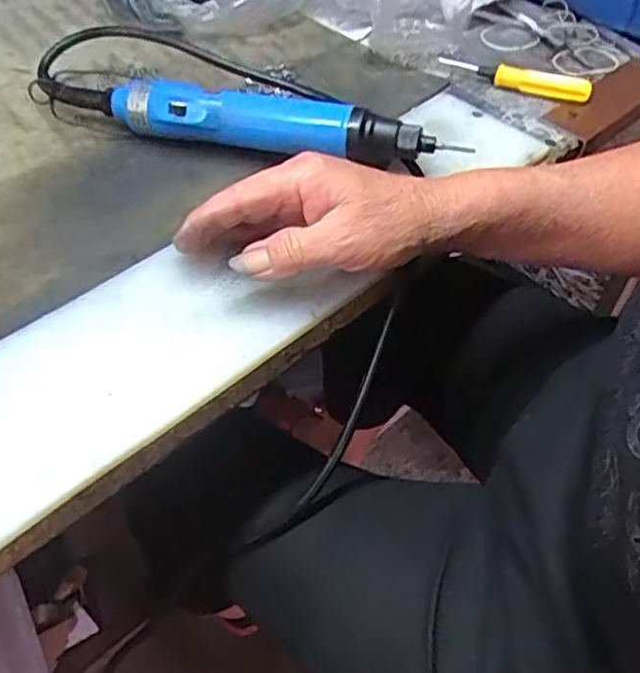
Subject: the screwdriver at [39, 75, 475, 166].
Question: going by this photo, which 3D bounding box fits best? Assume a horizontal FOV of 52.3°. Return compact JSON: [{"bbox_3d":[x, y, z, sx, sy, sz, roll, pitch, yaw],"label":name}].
[{"bbox_3d":[-0.050,-0.146,0.425,0.268,0.032,0.039,14,51,9],"label":"screwdriver"}]

